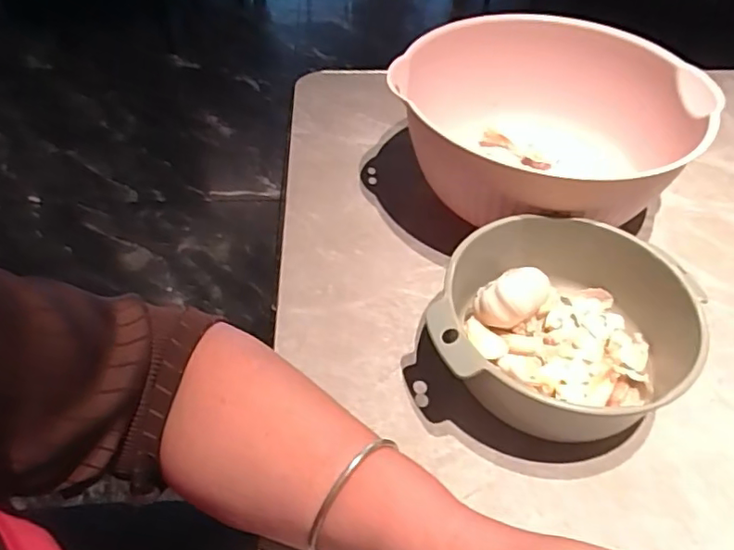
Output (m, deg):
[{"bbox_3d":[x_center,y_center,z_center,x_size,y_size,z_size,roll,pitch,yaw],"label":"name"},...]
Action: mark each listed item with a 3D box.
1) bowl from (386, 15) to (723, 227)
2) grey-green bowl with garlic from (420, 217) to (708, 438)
[{"bbox_3d":[0.153,-0.125,0.522,0.245,0.113,0.249,0,47,0],"label":"bowl"},{"bbox_3d":[0.132,0.037,0.401,0.155,0.071,0.158,0,47,0],"label":"grey-green bowl with garlic"}]

